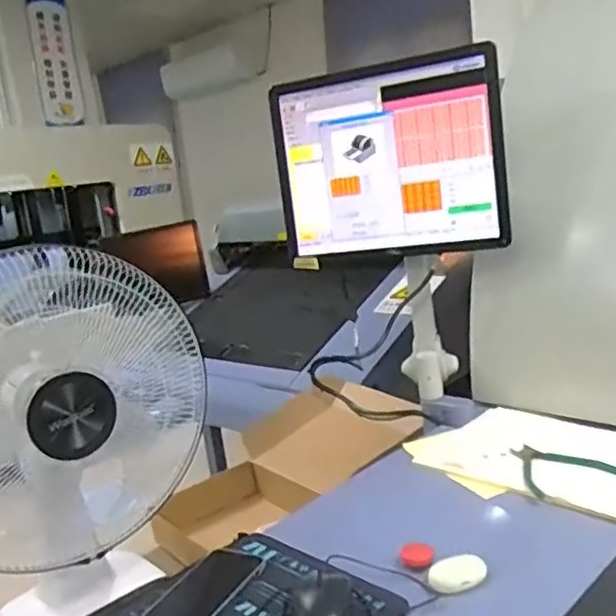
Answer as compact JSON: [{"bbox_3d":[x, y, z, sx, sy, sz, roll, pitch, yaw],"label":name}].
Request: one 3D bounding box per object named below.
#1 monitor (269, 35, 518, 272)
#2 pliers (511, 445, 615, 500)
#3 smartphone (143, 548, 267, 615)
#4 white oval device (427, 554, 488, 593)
[{"bbox_3d":[0.126,-0.238,1.075,0.376,0.294,0.060,-3,13,22],"label":"monitor"},{"bbox_3d":[0.349,0.213,0.877,0.123,0.009,0.137,-6,12,8],"label":"pliers"},{"bbox_3d":[-0.117,0.306,0.701,0.076,0.016,0.159,-1,14,30],"label":"smartphone"},{"bbox_3d":[0.165,0.293,0.725,0.064,0.014,0.053,-10,12,-13],"label":"white oval device"}]

